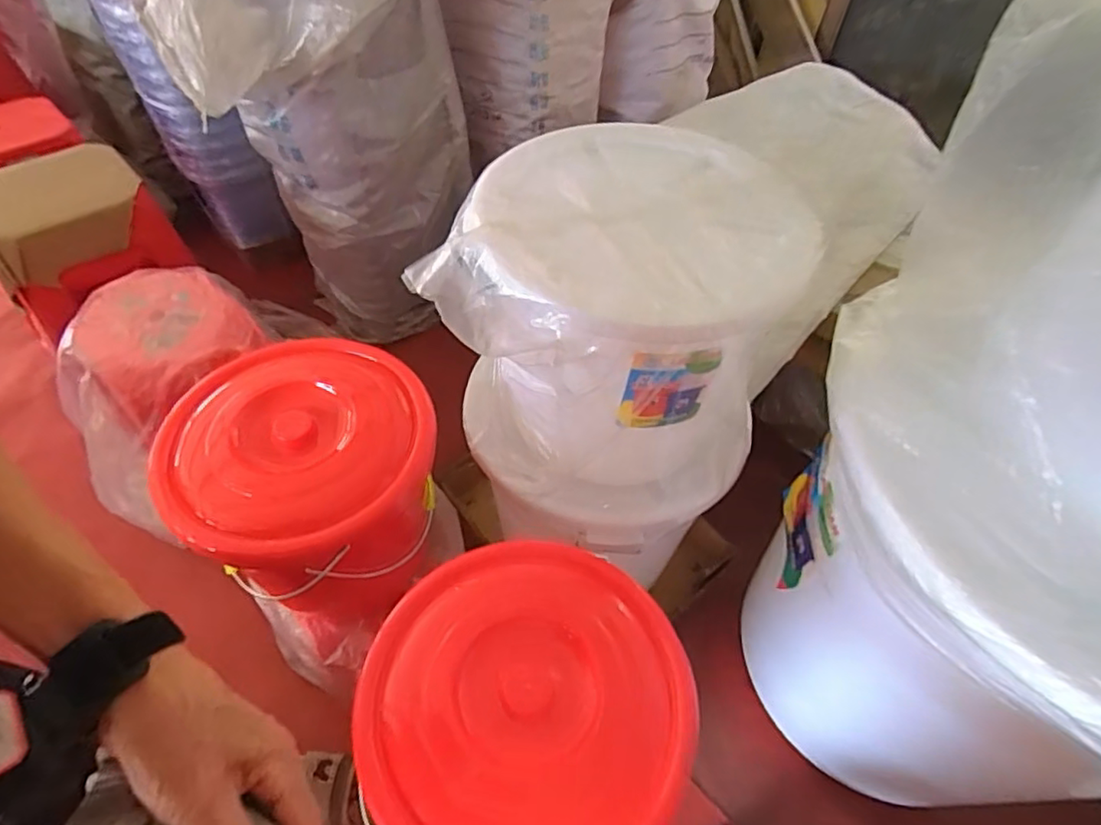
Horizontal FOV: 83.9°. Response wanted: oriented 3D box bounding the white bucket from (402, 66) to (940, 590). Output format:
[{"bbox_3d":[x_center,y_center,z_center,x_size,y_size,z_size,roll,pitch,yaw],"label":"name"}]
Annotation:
[{"bbox_3d":[0.107,-0.106,0.848,0.422,0.384,0.470,39,59,22],"label":"white bucket"}]

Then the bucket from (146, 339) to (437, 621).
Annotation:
[{"bbox_3d":[-0.354,0.108,0.909,0.319,0.332,0.334,2,53,-3],"label":"bucket"}]

